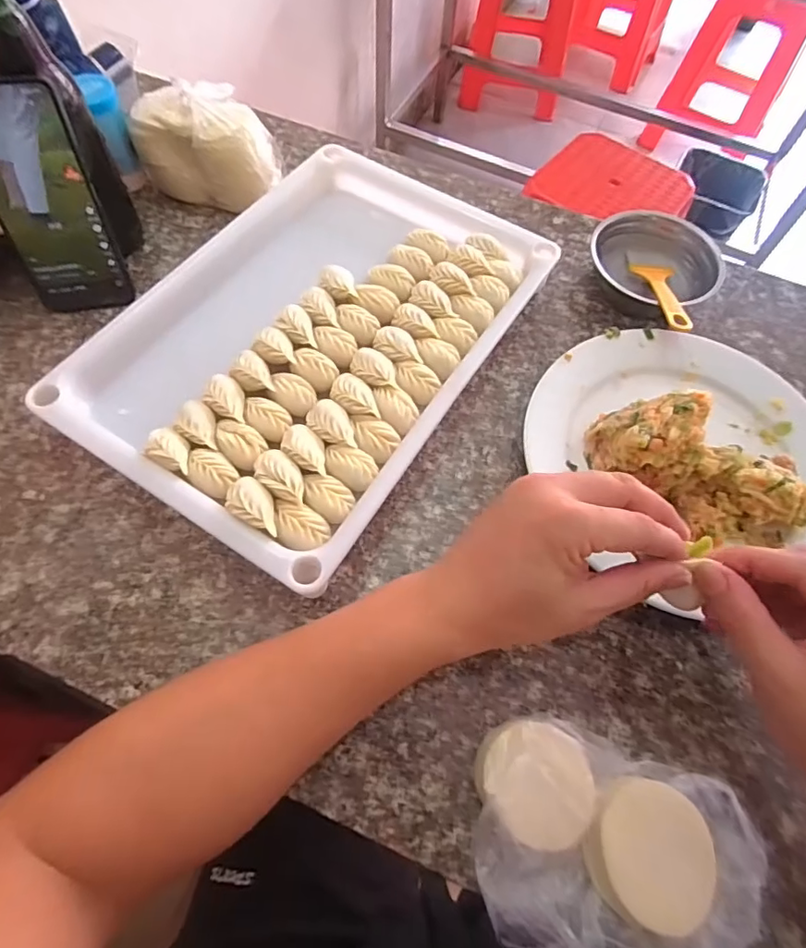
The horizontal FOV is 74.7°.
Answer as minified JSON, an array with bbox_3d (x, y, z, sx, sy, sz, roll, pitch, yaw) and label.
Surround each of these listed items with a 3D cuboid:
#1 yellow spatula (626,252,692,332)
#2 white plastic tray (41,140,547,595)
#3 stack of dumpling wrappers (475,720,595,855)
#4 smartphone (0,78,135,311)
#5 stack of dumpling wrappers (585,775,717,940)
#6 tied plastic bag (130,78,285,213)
[{"bbox_3d":[0.235,-0.169,0.479,0.038,0.009,0.140,6,46,-1],"label":"yellow spatula"},{"bbox_3d":[-0.065,-0.117,0.442,0.253,0.056,0.374,31,66,11],"label":"white plastic tray"},{"bbox_3d":[0.078,0.180,0.312,0.068,0.037,0.060,37,67,14],"label":"stack of dumpling wrappers"},{"bbox_3d":[-0.280,-0.209,0.416,0.074,0.162,0.009,-10,45,-8],"label":"smartphone"},{"bbox_3d":[0.139,0.214,0.301,0.062,0.029,0.067,19,64,5],"label":"stack of dumpling wrappers"},{"bbox_3d":[-0.189,-0.320,0.519,0.128,0.086,0.072,14,64,3],"label":"tied plastic bag"}]

